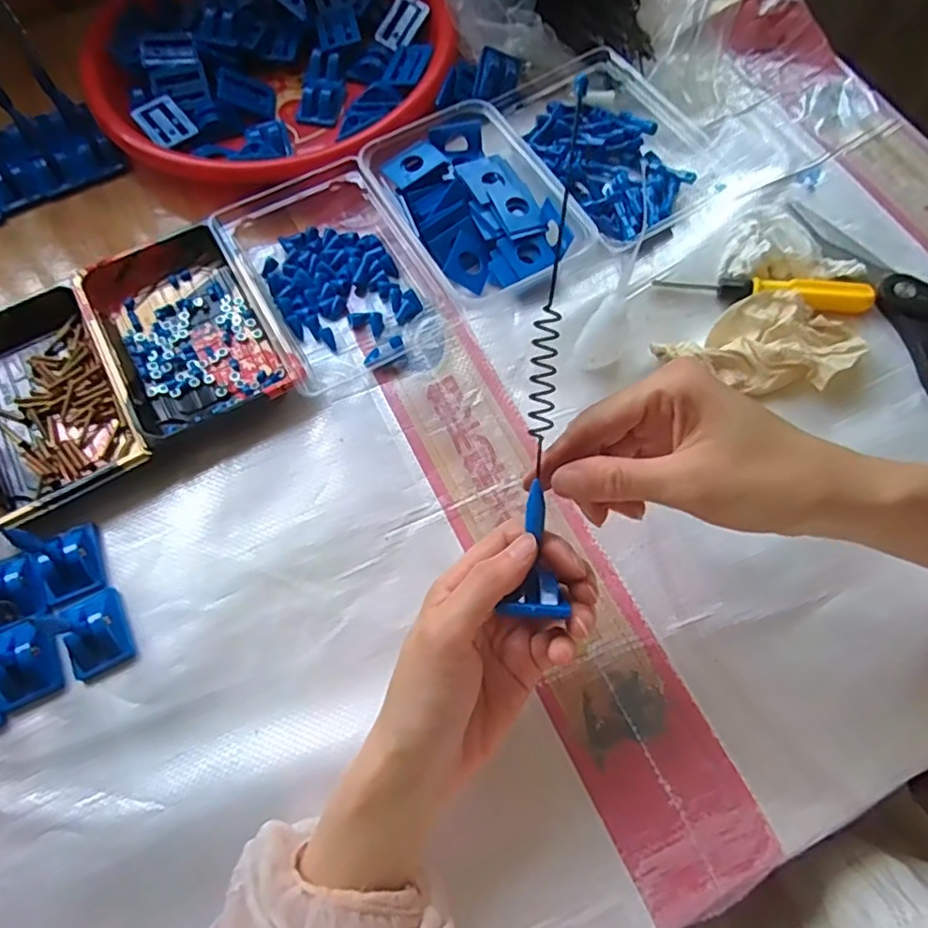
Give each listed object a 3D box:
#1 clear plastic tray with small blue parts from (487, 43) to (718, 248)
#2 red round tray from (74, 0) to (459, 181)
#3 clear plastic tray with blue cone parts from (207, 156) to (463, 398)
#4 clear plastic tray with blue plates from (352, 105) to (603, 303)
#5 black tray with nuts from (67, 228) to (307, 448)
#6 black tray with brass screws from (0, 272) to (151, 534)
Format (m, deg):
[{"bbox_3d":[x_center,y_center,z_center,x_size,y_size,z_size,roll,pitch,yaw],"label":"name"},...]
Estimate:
[{"bbox_3d":[0.110,-0.255,0.480,0.123,0.032,0.185,-26,70,-9],"label":"clear plastic tray with small blue parts"},{"bbox_3d":[-0.160,-0.348,0.517,0.288,0.041,0.276,-1,68,2],"label":"red round tray"},{"bbox_3d":[-0.095,-0.141,0.441,0.119,0.032,0.162,-28,70,-9],"label":"clear plastic tray with blue cone parts"},{"bbox_3d":[0.004,-0.192,0.456,0.114,0.032,0.155,-26,69,-8],"label":"clear plastic tray with blue plates"},{"bbox_3d":[-0.192,-0.093,0.429,0.102,0.024,0.162,-29,70,-10],"label":"black tray with nuts"},{"bbox_3d":[-0.283,-0.040,0.411,0.111,0.022,0.159,-28,70,-9],"label":"black tray with brass screws"}]

